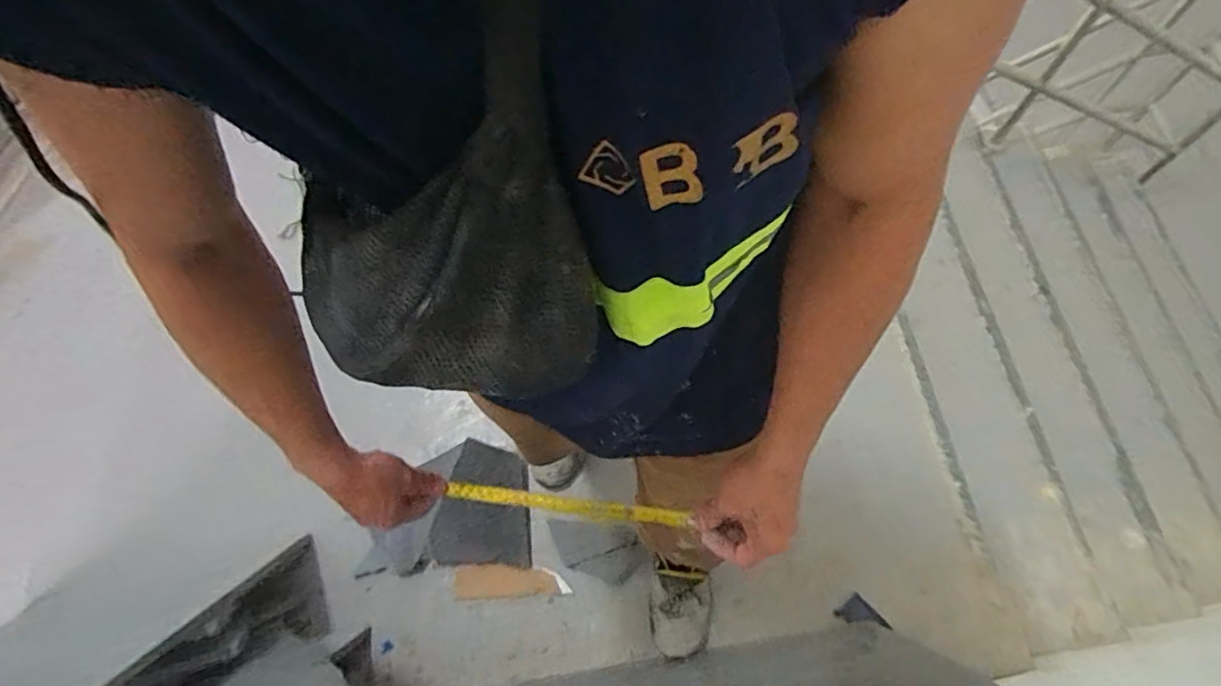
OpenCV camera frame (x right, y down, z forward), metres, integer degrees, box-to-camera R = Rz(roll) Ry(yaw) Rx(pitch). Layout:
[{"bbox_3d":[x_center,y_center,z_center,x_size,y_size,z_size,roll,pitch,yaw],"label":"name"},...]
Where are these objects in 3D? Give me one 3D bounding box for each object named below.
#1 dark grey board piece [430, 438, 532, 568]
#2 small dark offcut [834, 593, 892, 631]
[{"bbox_3d":[-0.261,0.331,1.289,0.192,0.031,0.241,3,75,-11],"label":"dark grey board piece"},{"bbox_3d":[0.485,0.513,1.194,0.098,0.020,0.051,13,70,8],"label":"small dark offcut"}]

